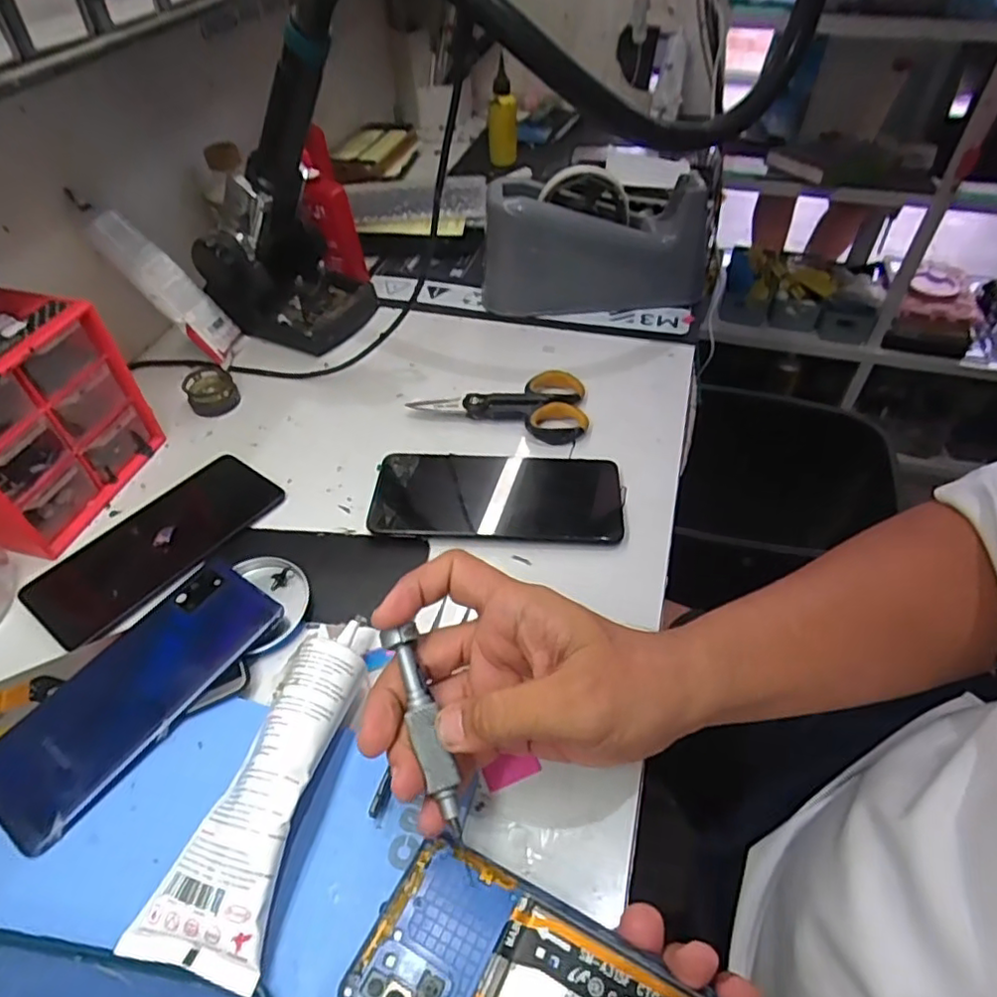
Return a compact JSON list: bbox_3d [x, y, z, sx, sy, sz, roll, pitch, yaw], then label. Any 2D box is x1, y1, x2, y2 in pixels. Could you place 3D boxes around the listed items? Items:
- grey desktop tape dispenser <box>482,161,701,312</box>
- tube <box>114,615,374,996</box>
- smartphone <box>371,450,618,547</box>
[{"bbox_3d":[0.086,-0.233,0.568,0.194,0.104,0.069,-1,47,0],"label":"grey desktop tape dispenser"},{"bbox_3d":[-0.103,0.125,0.294,0.054,0.038,0.162,10,48,10],"label":"tube"},{"bbox_3d":[-0.001,-0.001,0.432,0.167,0.014,0.077,2,47,2],"label":"smartphone"}]

